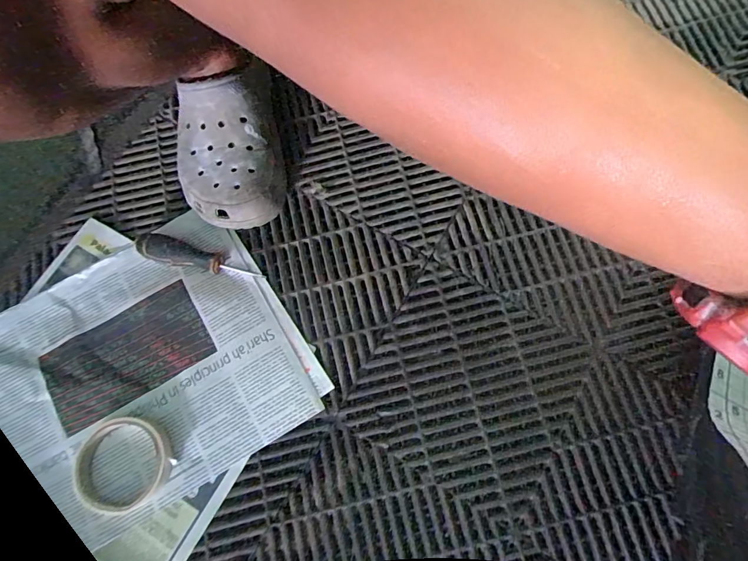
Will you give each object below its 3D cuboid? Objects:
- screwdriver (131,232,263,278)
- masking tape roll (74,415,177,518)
[{"bbox_3d":[-0.203,-0.026,0.503,0.148,0.034,0.028,14,73,6],"label":"screwdriver"},{"bbox_3d":[-0.250,0.181,0.443,0.092,0.016,0.089,-1,72,2],"label":"masking tape roll"}]

